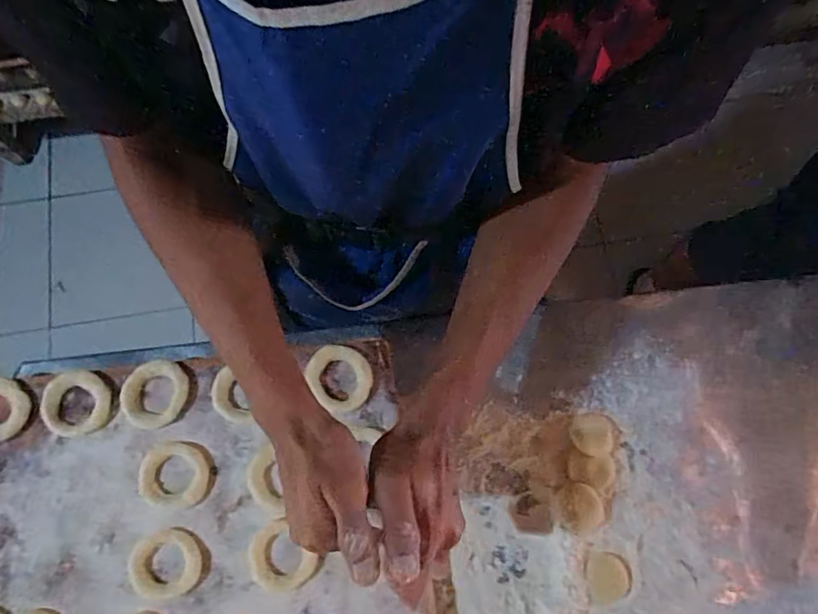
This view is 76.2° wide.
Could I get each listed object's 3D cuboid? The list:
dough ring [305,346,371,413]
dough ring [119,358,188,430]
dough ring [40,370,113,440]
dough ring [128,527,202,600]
[{"bbox_3d":[-0.066,0.067,0.497,0.063,0.008,0.059,0,77,0],"label":"dough ring"},{"bbox_3d":[-0.238,0.082,0.488,0.056,0.014,0.064,31,78,7],"label":"dough ring"},{"bbox_3d":[-0.310,0.089,0.484,0.062,0.013,0.059,0,77,0],"label":"dough ring"},{"bbox_3d":[-0.214,0.225,0.457,0.059,0.007,0.055,0,77,0],"label":"dough ring"}]

